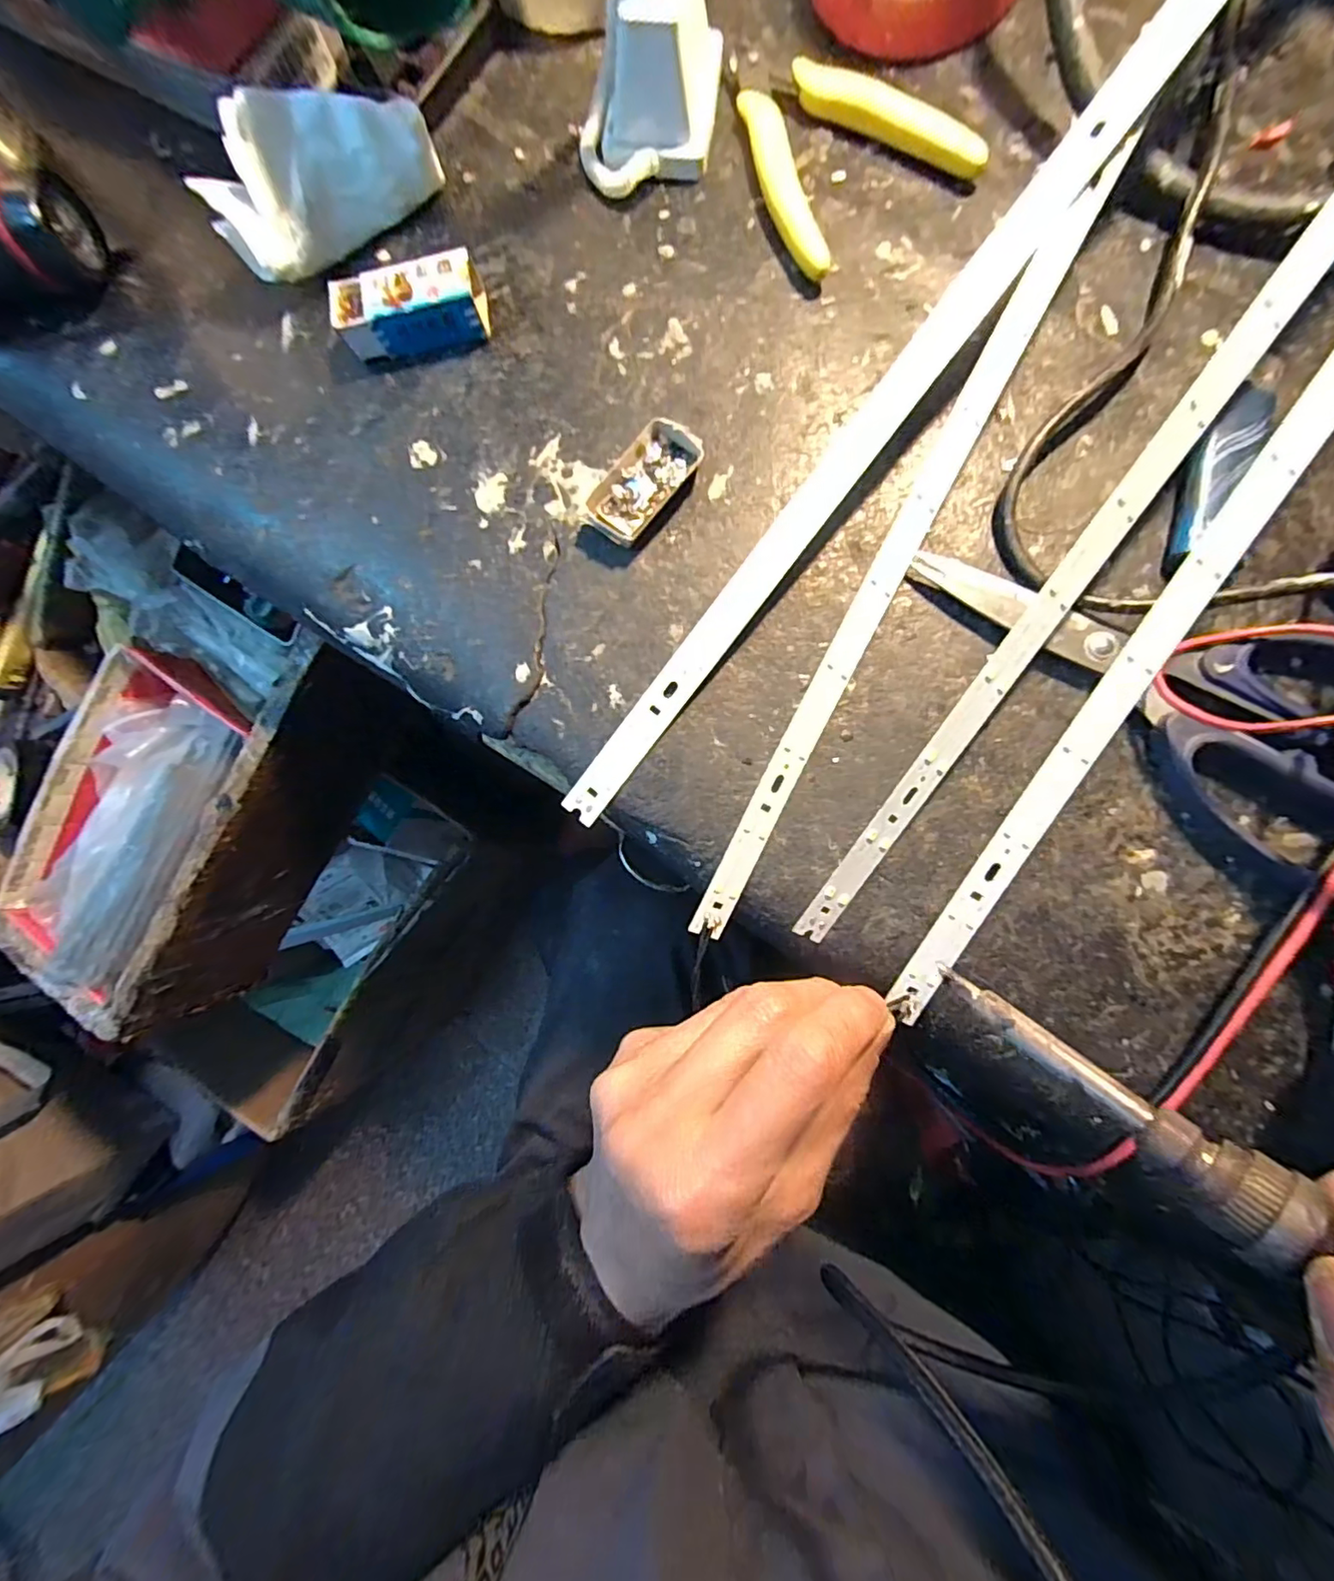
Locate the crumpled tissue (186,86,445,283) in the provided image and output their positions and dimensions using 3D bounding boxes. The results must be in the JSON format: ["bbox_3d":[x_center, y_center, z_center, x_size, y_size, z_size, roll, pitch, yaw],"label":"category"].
[{"bbox_3d":[-0.145,-0.258,0.243,0.093,0.045,0.034,-31,82,2],"label":"crumpled tissue"}]

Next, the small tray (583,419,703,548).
[{"bbox_3d":[-0.011,-0.122,0.230,0.025,0.012,0.050,39,89,8],"label":"small tray"}]

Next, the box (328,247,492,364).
[{"bbox_3d":[-0.108,-0.203,0.245,0.060,0.022,0.025,-9,83,5],"label":"box"}]

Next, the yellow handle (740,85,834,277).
[{"bbox_3d":[0.048,-0.251,0.240,0.015,0.012,0.093,-14,83,4],"label":"yellow handle"}]

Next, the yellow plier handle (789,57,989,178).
[{"bbox_3d":[0.090,-0.277,0.239,0.091,0.013,0.012,36,89,8],"label":"yellow plier handle"}]

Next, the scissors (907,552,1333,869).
[{"bbox_3d":[0.162,-0.032,0.205,0.158,0.015,0.080,15,86,7],"label":"scissors"}]

